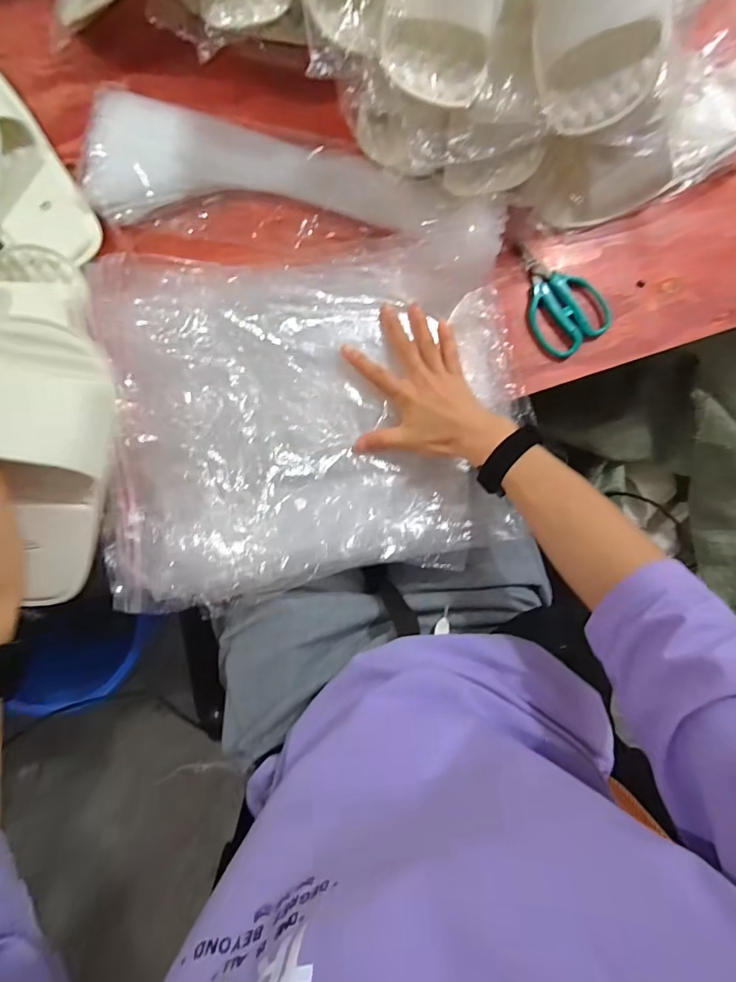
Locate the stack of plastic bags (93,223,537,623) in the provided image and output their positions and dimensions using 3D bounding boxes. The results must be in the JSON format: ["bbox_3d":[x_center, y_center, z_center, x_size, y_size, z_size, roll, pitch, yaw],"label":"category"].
[{"bbox_3d":[-0.049,-0.079,0.440,0.409,0.055,0.320,-9,91,-5],"label":"stack of plastic bags"}]

